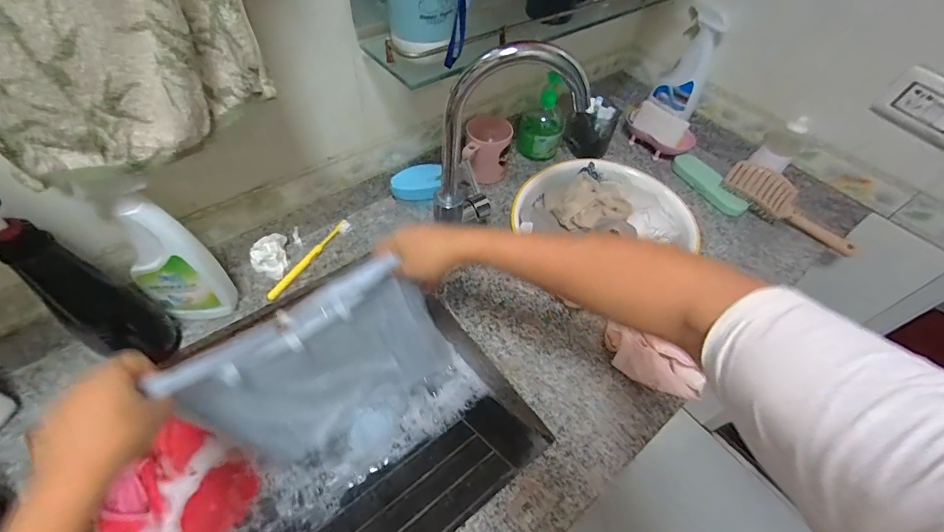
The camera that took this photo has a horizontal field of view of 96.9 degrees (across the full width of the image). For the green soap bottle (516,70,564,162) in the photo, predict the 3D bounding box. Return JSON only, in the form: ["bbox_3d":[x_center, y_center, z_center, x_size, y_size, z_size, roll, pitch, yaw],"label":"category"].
[{"bbox_3d":[0.139,-0.282,0.803,0.077,0.150,0.058,38,59,21],"label":"green soap bottle"}]

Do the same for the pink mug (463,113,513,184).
[{"bbox_3d":[0.030,-0.219,0.789,0.079,0.095,0.120,6,53,-1],"label":"pink mug"}]

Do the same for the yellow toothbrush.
[{"bbox_3d":[-0.254,-0.014,0.657,0.021,0.011,0.173,28,56,15],"label":"yellow toothbrush"}]

